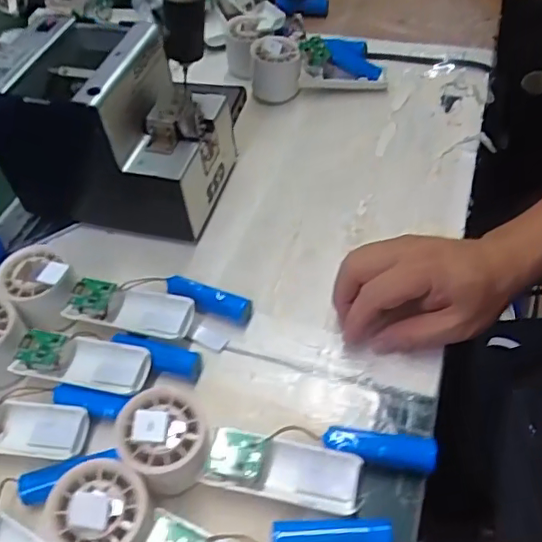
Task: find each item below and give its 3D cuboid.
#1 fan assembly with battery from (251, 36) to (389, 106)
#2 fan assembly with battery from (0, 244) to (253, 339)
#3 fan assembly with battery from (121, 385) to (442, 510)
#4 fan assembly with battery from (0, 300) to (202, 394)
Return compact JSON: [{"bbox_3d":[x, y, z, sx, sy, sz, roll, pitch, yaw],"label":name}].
[{"bbox_3d":[0.055,-0.234,0.651,0.154,0.057,0.064,-1,51,7],"label":"fan assembly with battery"},{"bbox_3d":[-0.119,0.021,0.464,0.201,0.049,0.064,5,52,8],"label":"fan assembly with battery"},{"bbox_3d":[0.004,0.118,0.369,0.200,0.052,0.061,6,52,9],"label":"fan assembly with battery"},{"bbox_3d":[-0.154,0.060,0.432,0.188,0.045,0.059,5,52,8],"label":"fan assembly with battery"}]

